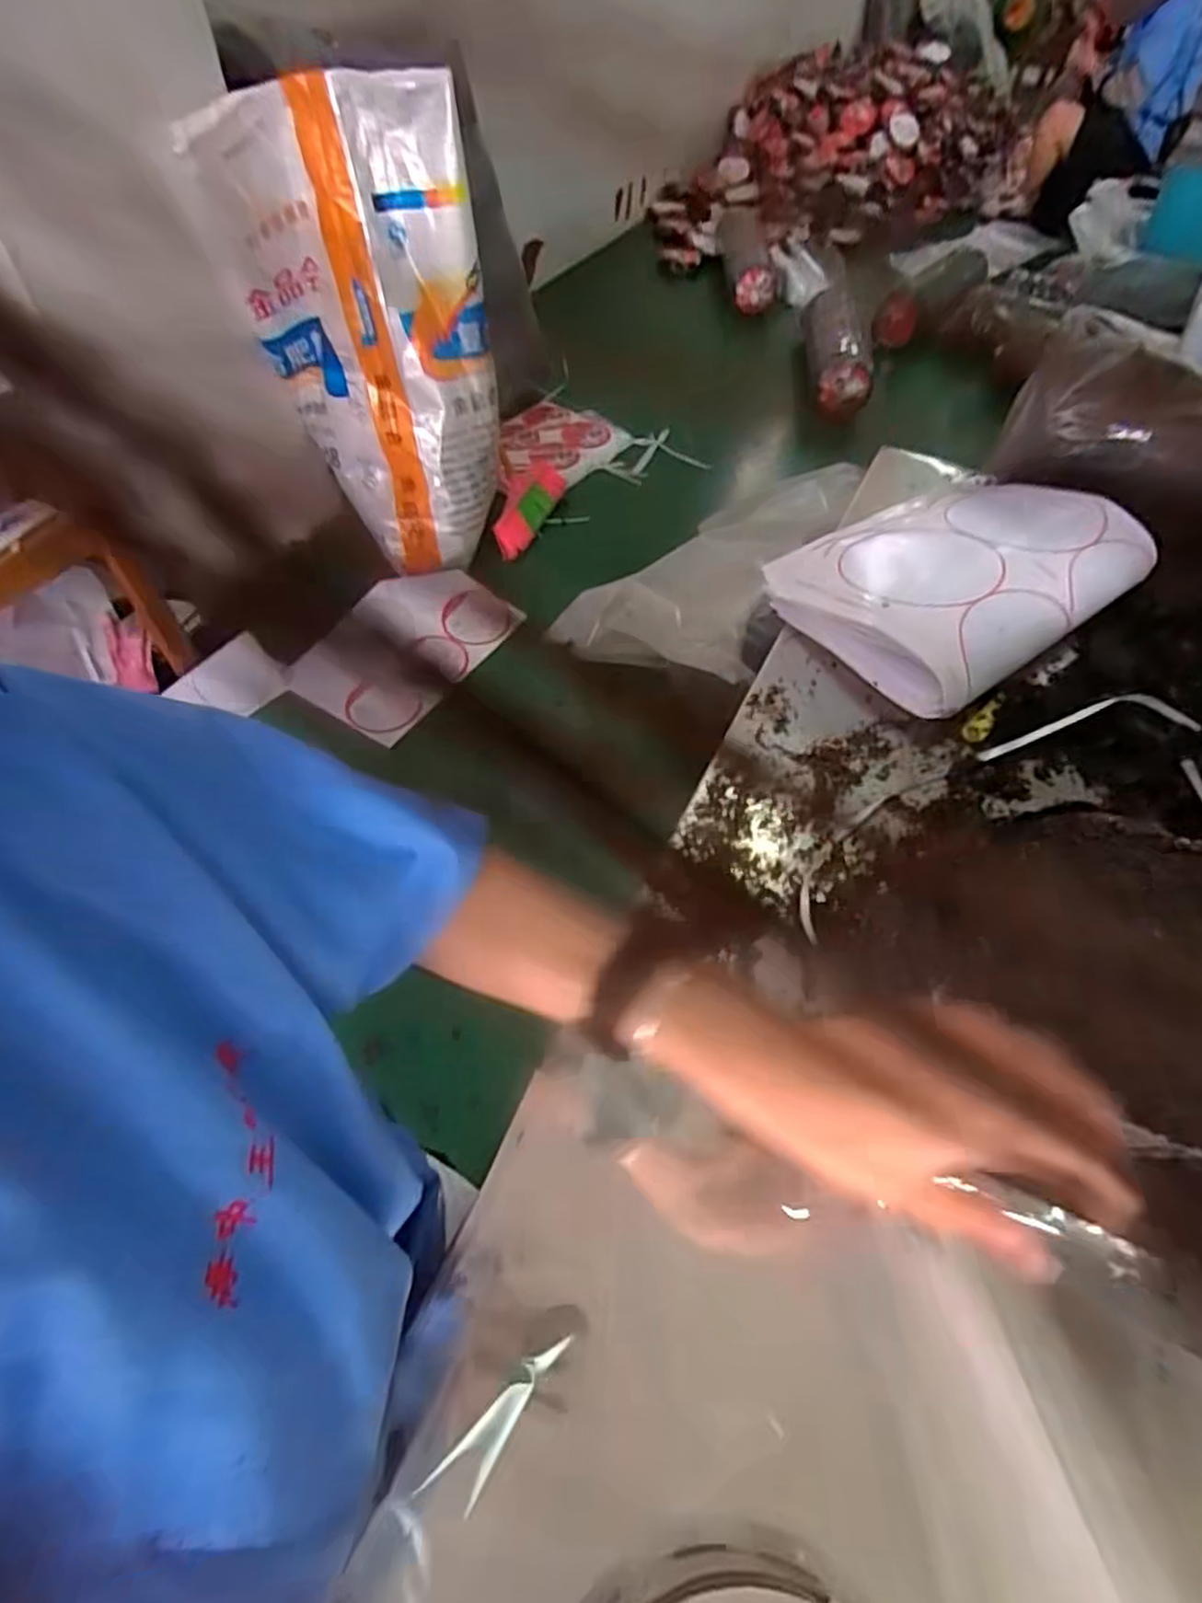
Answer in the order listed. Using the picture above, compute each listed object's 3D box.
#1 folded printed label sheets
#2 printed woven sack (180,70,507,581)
[{"bbox_3d":[0.370,-0.249,0.742,0.352,0.058,0.254,-28,61,-20],"label":"folded printed label sheets"},{"bbox_3d":[-0.464,-0.947,1.536,0.503,0.831,0.253,2,41,10],"label":"printed woven sack"}]

